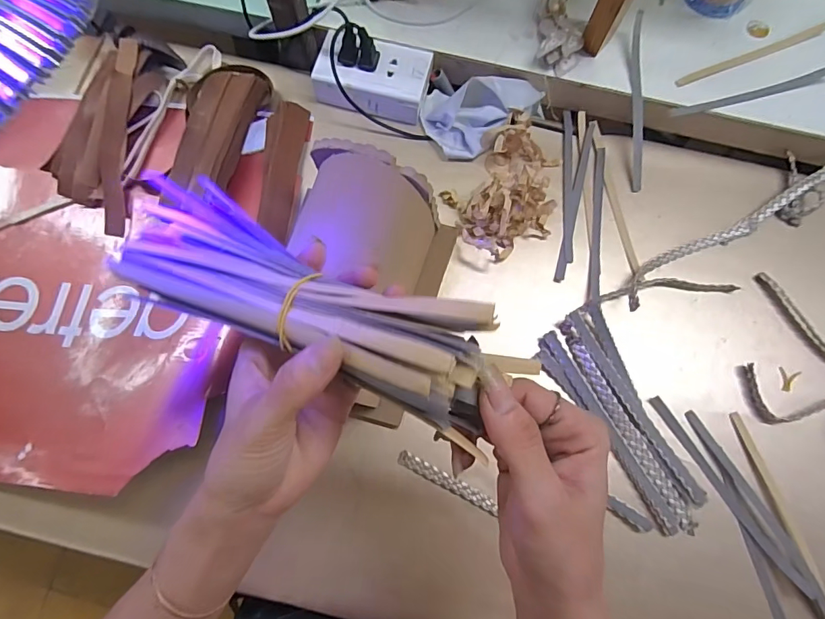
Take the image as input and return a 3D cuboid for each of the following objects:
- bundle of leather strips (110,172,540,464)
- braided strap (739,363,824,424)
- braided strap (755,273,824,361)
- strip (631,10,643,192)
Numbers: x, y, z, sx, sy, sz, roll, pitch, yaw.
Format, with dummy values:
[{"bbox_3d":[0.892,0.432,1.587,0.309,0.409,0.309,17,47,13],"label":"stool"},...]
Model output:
[{"bbox_3d":[-0.052,-0.004,0.219,0.209,0.035,0.058,23,78,17],"label":"bundle of leather strips"},{"bbox_3d":[0.391,0.091,0.416,0.148,0.016,0.053,12,75,3],"label":"braided strap"},{"bbox_3d":[0.410,0.031,0.433,0.170,0.015,0.041,41,78,10],"label":"braided strap"},{"bbox_3d":[0.244,-0.224,0.479,0.012,0.010,0.187,0,90,-1],"label":"strip"}]

